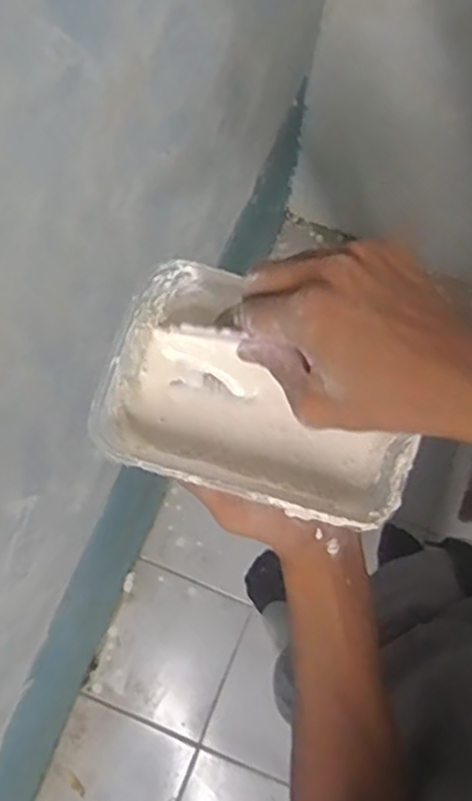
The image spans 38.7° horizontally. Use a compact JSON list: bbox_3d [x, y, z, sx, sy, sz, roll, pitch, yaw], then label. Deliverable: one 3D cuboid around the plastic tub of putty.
[{"bbox_3d":[0.015,-0.001,0.388,0.172,0.060,0.114,17,77,3],"label":"plastic tub of putty"}]

